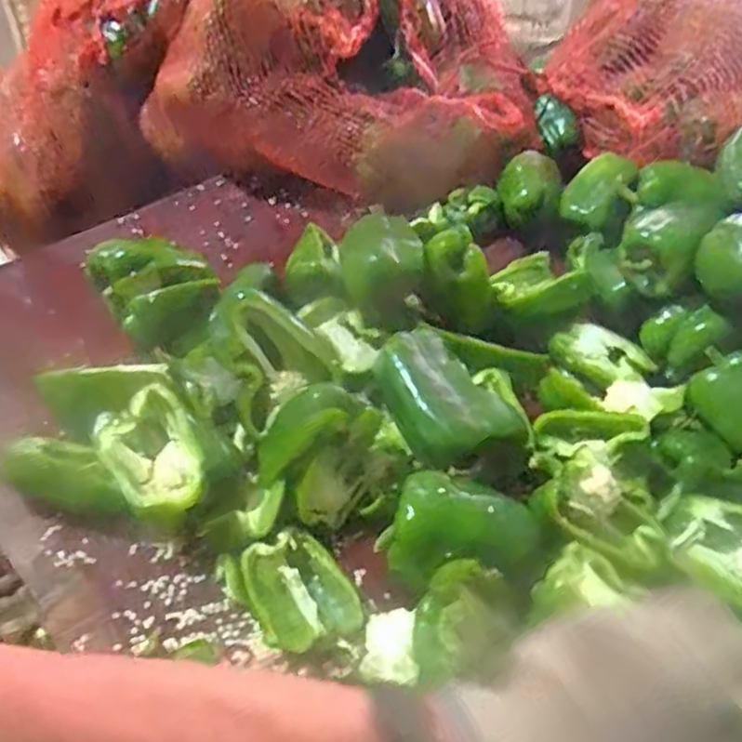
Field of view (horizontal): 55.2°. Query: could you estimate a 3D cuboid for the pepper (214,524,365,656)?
[{"bbox_3d":[-0.050,0.142,0.467,0.065,0.032,0.085,-30,58,-26],"label":"pepper"}]

